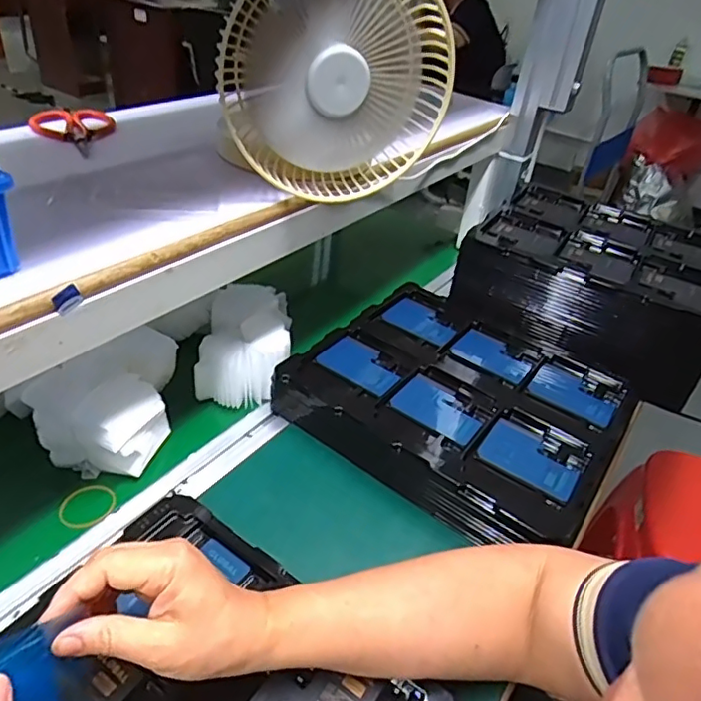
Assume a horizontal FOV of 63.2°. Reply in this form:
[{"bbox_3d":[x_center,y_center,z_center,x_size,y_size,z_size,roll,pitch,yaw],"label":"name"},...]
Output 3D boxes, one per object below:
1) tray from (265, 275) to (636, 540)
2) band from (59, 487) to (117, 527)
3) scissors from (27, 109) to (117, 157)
[{"bbox_3d":[0.126,0.048,0.631,0.323,0.064,0.289,29,41,27],"label":"tray"},{"bbox_3d":[-0.235,0.139,0.510,0.042,0.004,0.048,20,36,5],"label":"band"},{"bbox_3d":[-0.290,-0.231,0.596,0.081,0.019,0.111,-9,39,-21],"label":"scissors"}]

